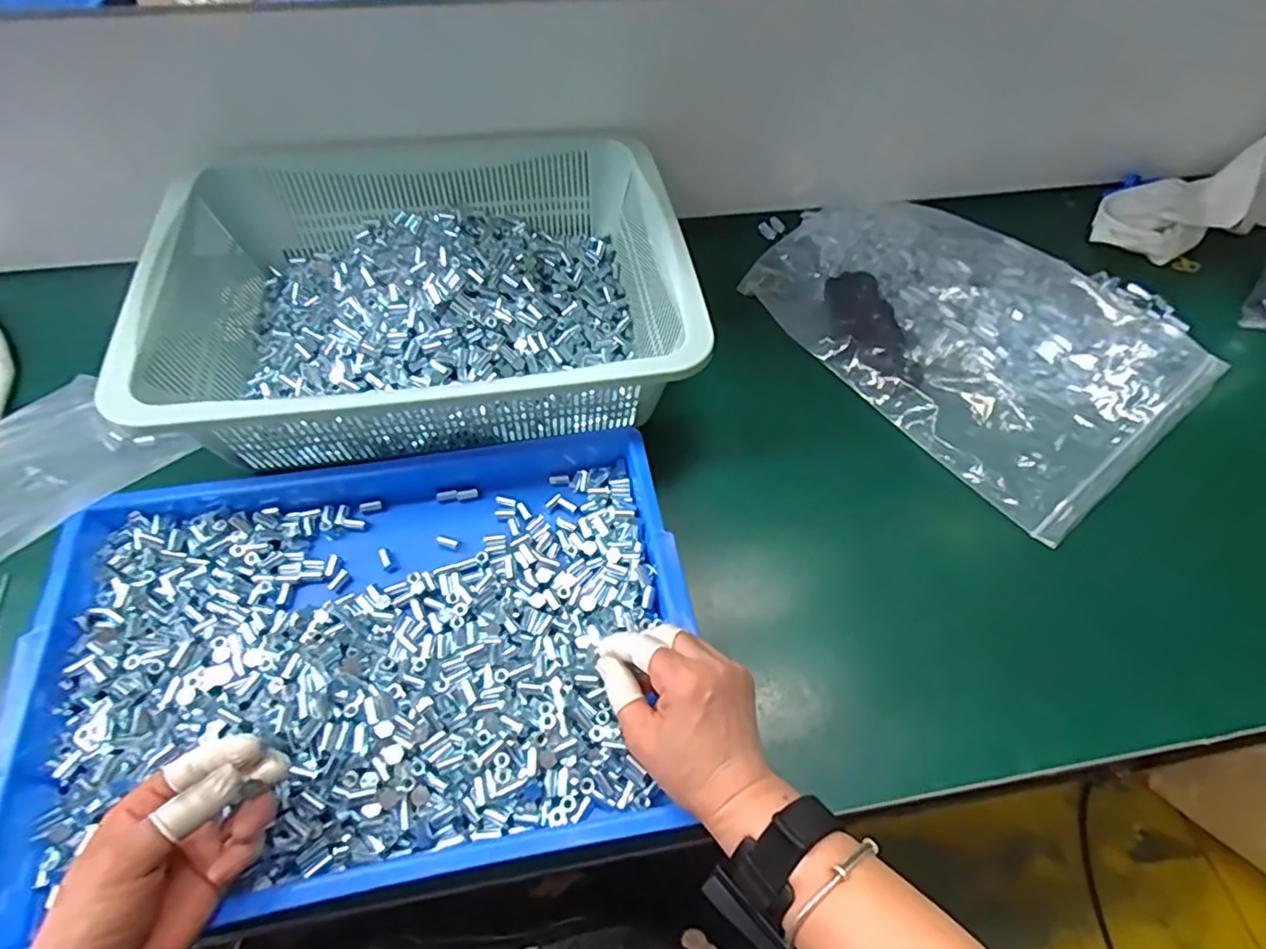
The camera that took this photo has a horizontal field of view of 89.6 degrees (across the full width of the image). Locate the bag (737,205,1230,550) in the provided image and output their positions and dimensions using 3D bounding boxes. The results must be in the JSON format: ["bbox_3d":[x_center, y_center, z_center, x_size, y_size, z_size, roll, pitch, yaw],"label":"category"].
[{"bbox_3d":[0.333,-0.157,0.638,0.304,0.035,0.393,-32,64,-21],"label":"bag"}]

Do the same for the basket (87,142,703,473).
[{"bbox_3d":[-0.174,-0.159,0.564,0.410,0.112,0.323,-9,58,-8],"label":"basket"}]

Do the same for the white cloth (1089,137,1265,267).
[{"bbox_3d":[0.666,-0.324,0.739,0.262,0.064,0.101,-19,60,-14],"label":"white cloth"}]

